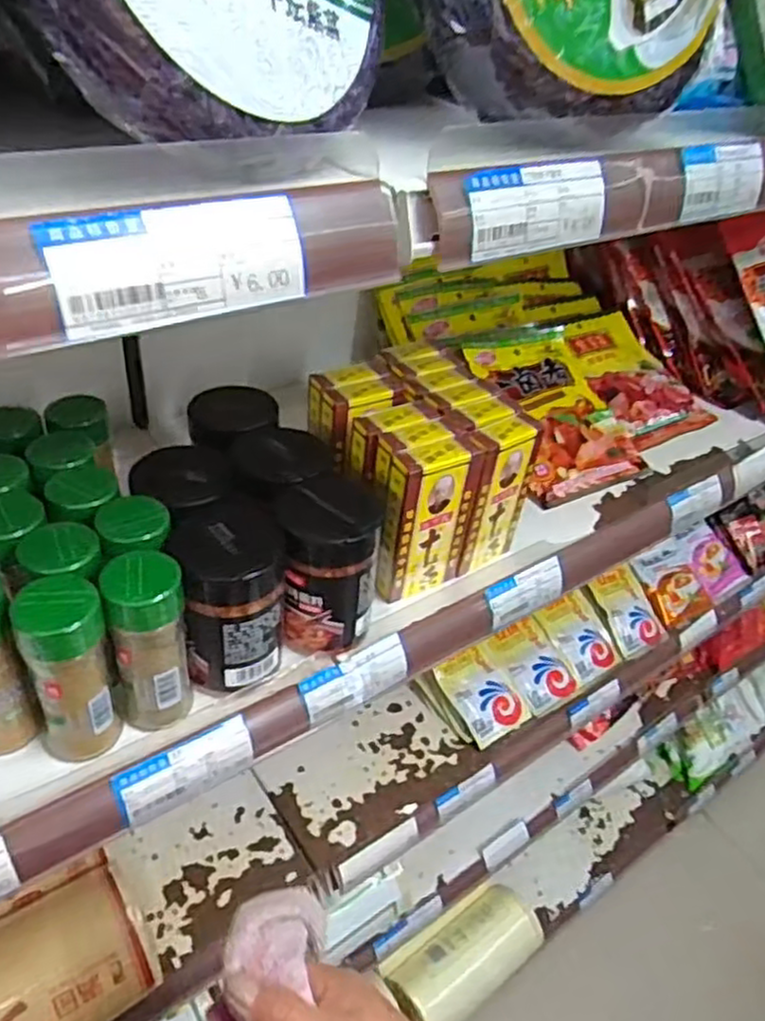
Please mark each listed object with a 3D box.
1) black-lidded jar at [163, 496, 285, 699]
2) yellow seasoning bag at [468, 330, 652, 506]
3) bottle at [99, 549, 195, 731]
[{"bbox_3d":[-0.091,0.052,0.443,0.062,0.095,0.071,-7,41,-17],"label":"black-lidded jar"},{"bbox_3d":[0.161,-0.096,0.697,0.137,0.018,0.179,-16,67,-28],"label":"yellow seasoning bag"},{"bbox_3d":[-0.130,0.076,0.410,0.040,0.109,0.038,-7,41,-17],"label":"bottle"}]

